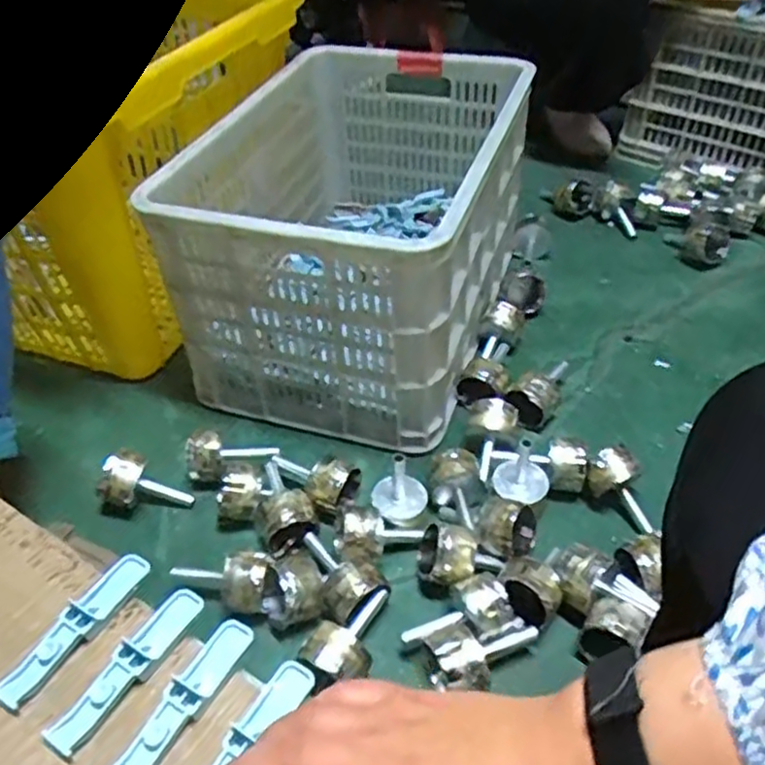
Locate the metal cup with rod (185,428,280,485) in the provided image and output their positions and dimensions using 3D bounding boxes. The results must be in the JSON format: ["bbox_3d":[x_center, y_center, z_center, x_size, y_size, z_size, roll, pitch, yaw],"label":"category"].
[{"bbox_3d":[-0.180,0.096,0.837,0.104,0.068,0.052,2,44,5],"label":"metal cup with rod"}]

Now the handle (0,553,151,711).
[{"bbox_3d":[-0.175,0.137,0.396,0.025,0.012,0.099,19,48,22],"label":"handle"}]

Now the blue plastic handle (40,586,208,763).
[{"bbox_3d":[-0.138,0.154,0.379,0.023,0.011,0.099,23,49,25],"label":"blue plastic handle"}]

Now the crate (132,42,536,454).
[{"bbox_3d":[-0.033,-0.224,0.986,0.383,0.301,0.532,11,45,14],"label":"crate"}]

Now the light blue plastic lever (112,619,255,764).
[{"bbox_3d":[-0.105,0.168,0.364,0.022,0.013,0.100,20,48,22],"label":"light blue plastic lever"}]

